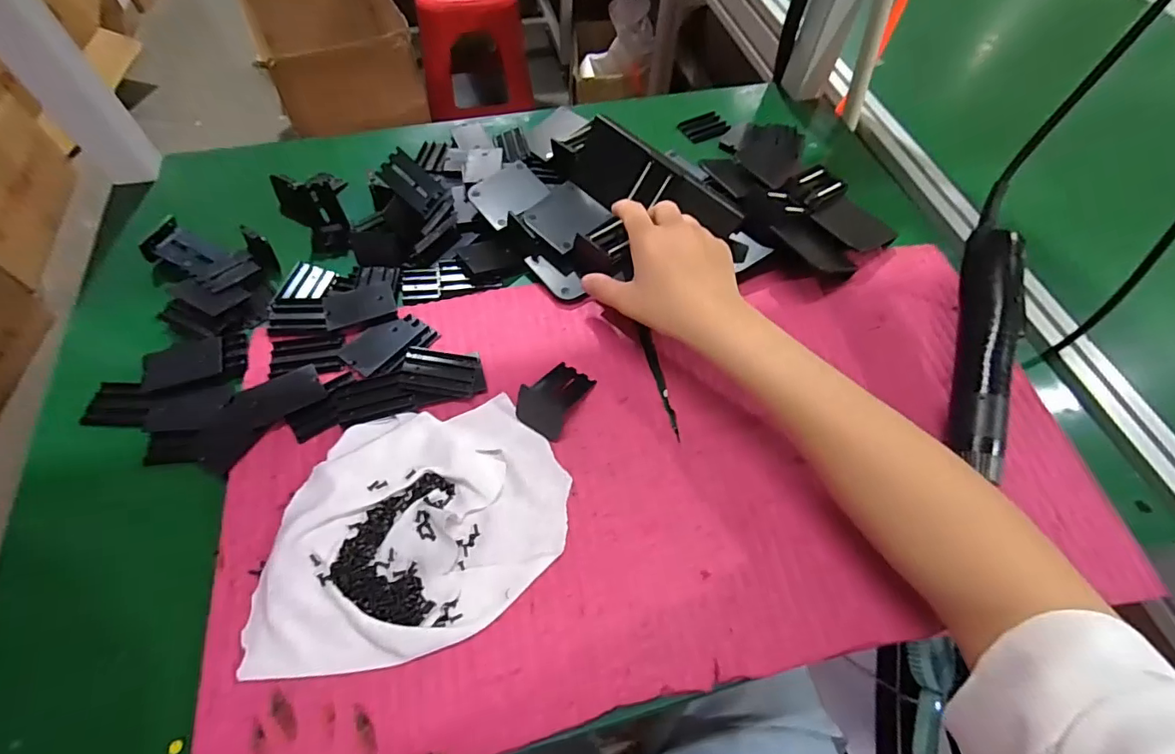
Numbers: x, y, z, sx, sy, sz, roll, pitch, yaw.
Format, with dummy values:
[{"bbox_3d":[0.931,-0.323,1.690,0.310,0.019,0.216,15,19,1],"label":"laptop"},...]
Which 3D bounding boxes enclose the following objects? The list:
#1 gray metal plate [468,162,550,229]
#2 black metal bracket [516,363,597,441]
[{"bbox_3d":[-0.075,-0.176,0.485,0.068,0.006,0.069,-31,65,-18],"label":"gray metal plate"},{"bbox_3d":[-0.024,0.012,0.382,0.036,0.025,0.061,28,63,14],"label":"black metal bracket"}]

